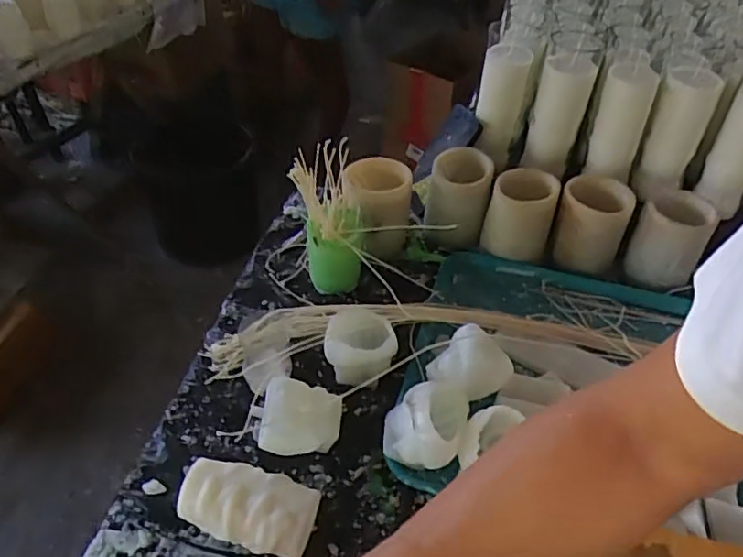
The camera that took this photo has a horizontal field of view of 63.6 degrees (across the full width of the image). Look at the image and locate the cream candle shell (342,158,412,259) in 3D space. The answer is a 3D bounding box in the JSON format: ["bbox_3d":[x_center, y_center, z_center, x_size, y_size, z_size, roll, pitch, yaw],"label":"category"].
[{"bbox_3d":[0.008,-0.092,0.805,0.089,0.106,0.088,3,45,2],"label":"cream candle shell"}]

